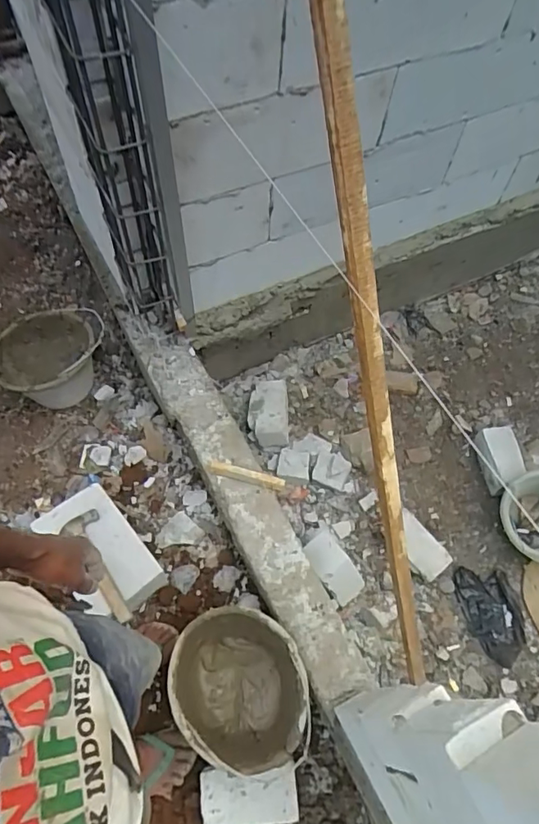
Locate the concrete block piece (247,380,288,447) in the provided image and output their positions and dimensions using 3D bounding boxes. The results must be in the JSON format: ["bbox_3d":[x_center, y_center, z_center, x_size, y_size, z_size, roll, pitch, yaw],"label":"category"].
[{"bbox_3d":[-0.006,0.003,1.756,0.134,0.096,0.236,1,62,-3],"label":"concrete block piece"}]

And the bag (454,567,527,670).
[{"bbox_3d":[0.652,0.582,1.509,0.168,0.058,0.264,-13,63,-10],"label":"bag"}]

